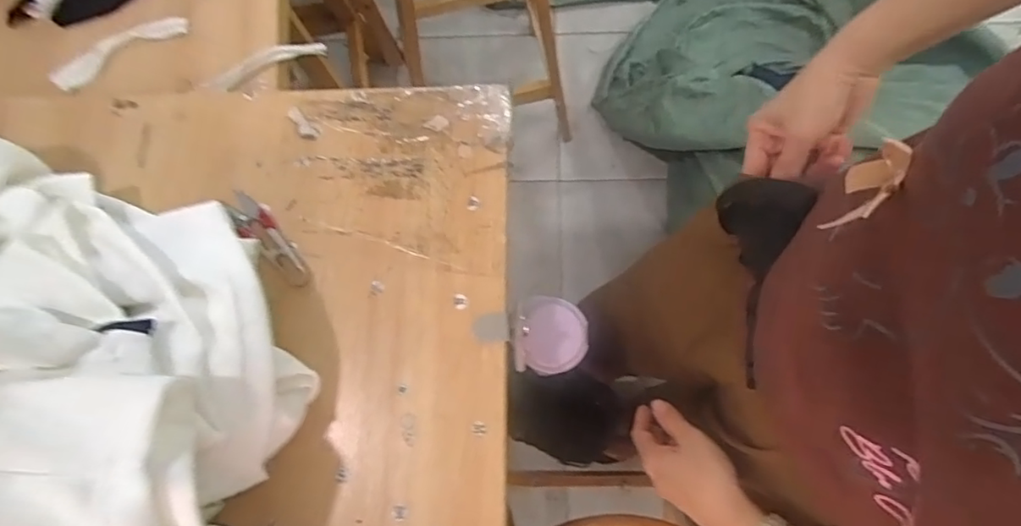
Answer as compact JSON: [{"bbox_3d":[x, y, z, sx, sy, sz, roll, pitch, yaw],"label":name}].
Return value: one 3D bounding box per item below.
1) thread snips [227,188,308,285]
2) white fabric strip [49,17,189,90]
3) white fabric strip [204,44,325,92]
[{"bbox_3d":[-0.195,-0.020,0.449,0.025,0.010,0.099,-42,77,-9],"label":"thread snips"},{"bbox_3d":[-0.386,-0.211,0.557,0.136,0.007,0.029,-30,75,-7],"label":"white fabric strip"},{"bbox_3d":[-0.234,-0.199,0.554,0.120,0.027,0.016,-36,75,-31],"label":"white fabric strip"}]

